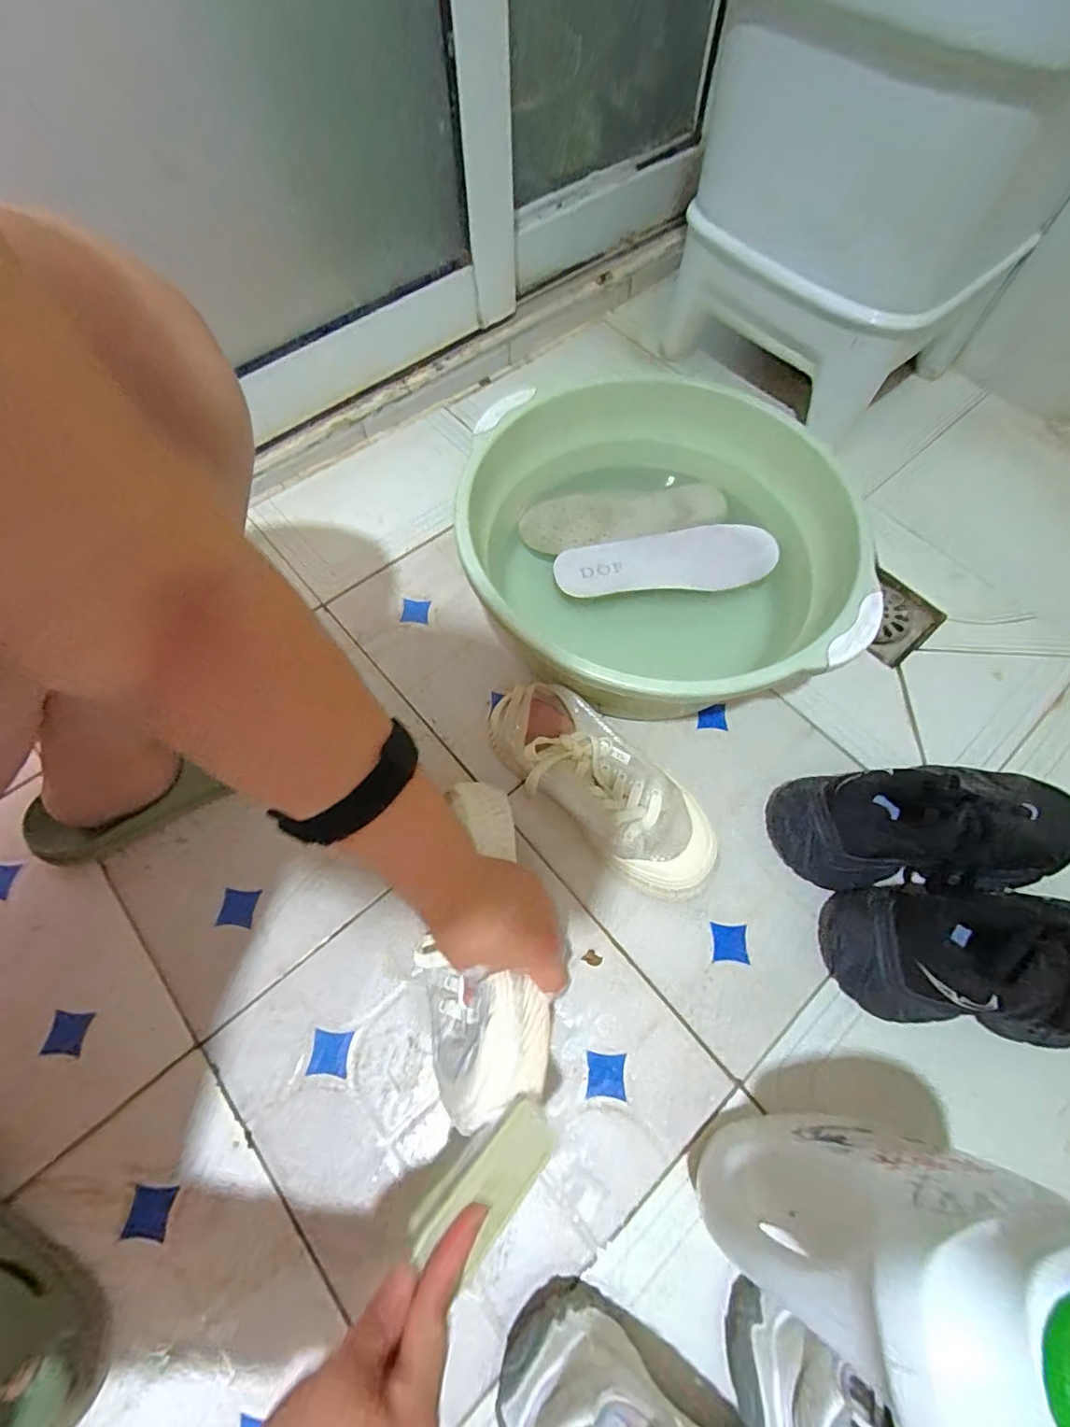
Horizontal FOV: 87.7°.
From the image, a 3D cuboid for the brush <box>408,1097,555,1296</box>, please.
[{"bbox_3d":[-0.027,0.267,0.318,0.039,0.028,0.087,45,56,7],"label":"brush"}]

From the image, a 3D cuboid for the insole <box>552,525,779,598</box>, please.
[{"bbox_3d":[0.133,-0.160,0.572,0.223,0.011,0.075,-7,70,-3],"label":"insole"}]

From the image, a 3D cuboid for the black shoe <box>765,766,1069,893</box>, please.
[{"bbox_3d":[0.341,0.100,0.479,0.257,0.105,0.091,0,65,-1],"label":"black shoe"}]

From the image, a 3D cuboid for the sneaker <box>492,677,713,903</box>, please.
[{"bbox_3d":[0.056,0.065,0.502,0.228,0.074,0.090,39,70,16],"label":"sneaker"}]

